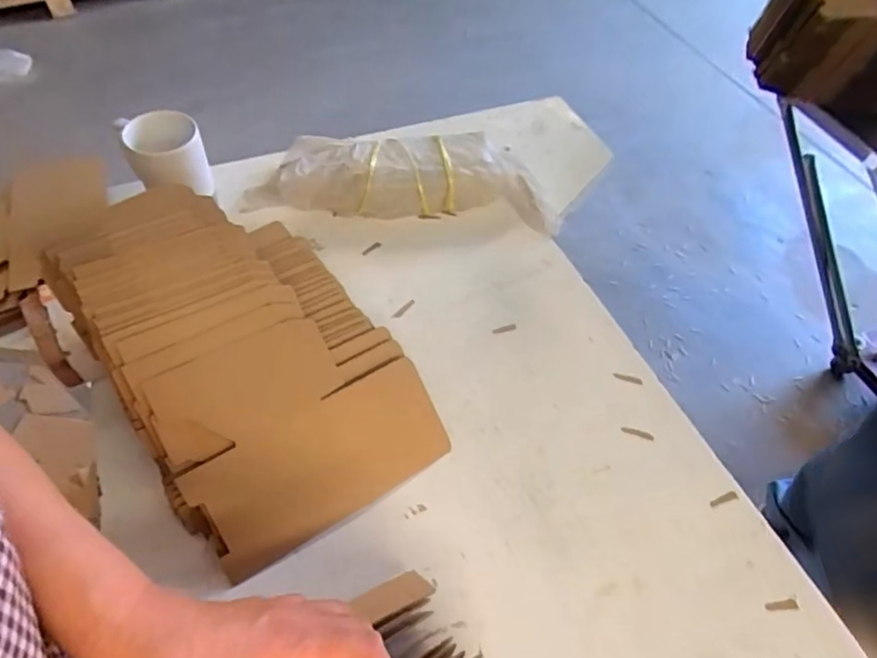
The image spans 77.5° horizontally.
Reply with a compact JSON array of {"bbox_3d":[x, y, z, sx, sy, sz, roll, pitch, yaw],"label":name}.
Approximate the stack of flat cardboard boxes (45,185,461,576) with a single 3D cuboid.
[{"bbox_3d":[-0.194,0.017,0.563,0.251,0.148,0.375,-30,62,-22],"label":"stack of flat cardboard boxes"}]

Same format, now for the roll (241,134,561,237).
[{"bbox_3d":[-0.049,-0.214,0.785,0.431,0.079,0.129,0,55,-3],"label":"roll"}]

